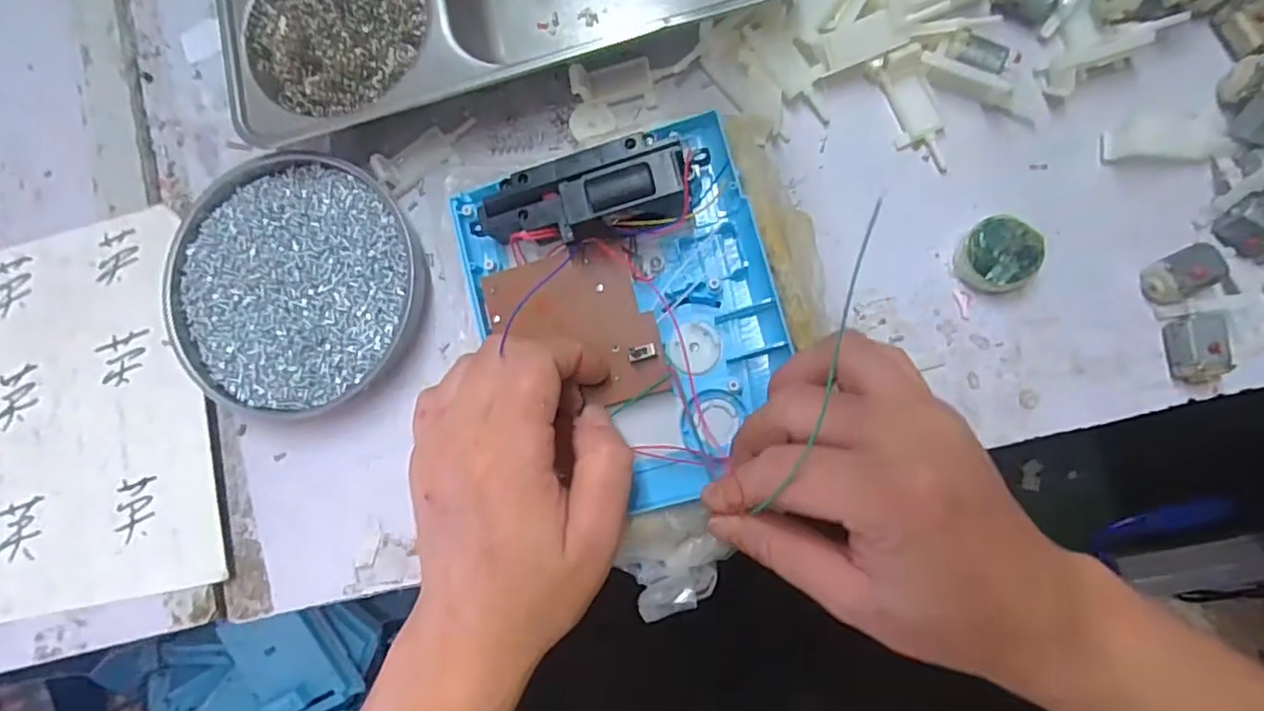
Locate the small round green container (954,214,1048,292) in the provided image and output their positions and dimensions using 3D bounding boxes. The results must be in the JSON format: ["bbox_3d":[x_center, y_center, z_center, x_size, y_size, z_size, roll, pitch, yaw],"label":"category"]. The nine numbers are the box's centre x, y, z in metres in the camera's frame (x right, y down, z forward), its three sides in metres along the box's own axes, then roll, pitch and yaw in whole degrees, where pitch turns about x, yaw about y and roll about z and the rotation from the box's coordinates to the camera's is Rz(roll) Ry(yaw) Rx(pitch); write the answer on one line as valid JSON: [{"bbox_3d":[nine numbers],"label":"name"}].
[{"bbox_3d":[0.170,-0.047,0.297,0.034,0.017,0.033,-1,86,8],"label":"small round green container"}]

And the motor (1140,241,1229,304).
[{"bbox_3d":[0.245,-0.037,0.284,0.031,0.017,0.020,-30,82,5],"label":"motor"}]

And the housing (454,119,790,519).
[{"bbox_3d":[-0.002,-0.015,0.276,0.127,0.040,0.155,-17,83,7],"label":"housing"}]

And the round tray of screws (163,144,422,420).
[{"bbox_3d":[-0.176,-0.037,0.341,0.135,0.018,0.131,-1,86,8],"label":"round tray of screws"}]

